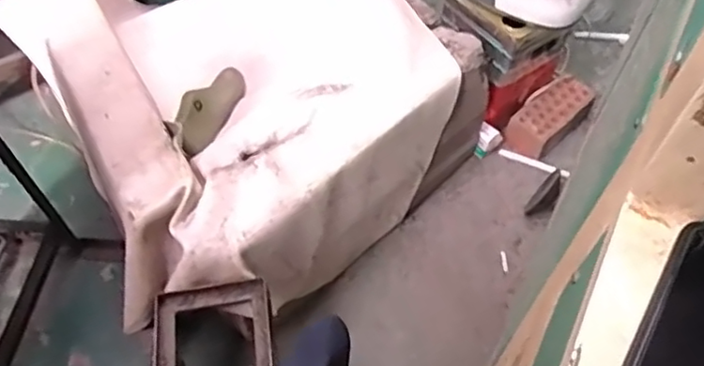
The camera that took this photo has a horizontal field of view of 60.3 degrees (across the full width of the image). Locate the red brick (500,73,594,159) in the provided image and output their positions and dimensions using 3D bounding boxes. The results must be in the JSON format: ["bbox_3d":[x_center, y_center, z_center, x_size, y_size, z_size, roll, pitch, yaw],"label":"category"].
[{"bbox_3d":[0.500,-0.171,1.546,0.264,0.063,0.113,-37,63,-23],"label":"red brick"}]

